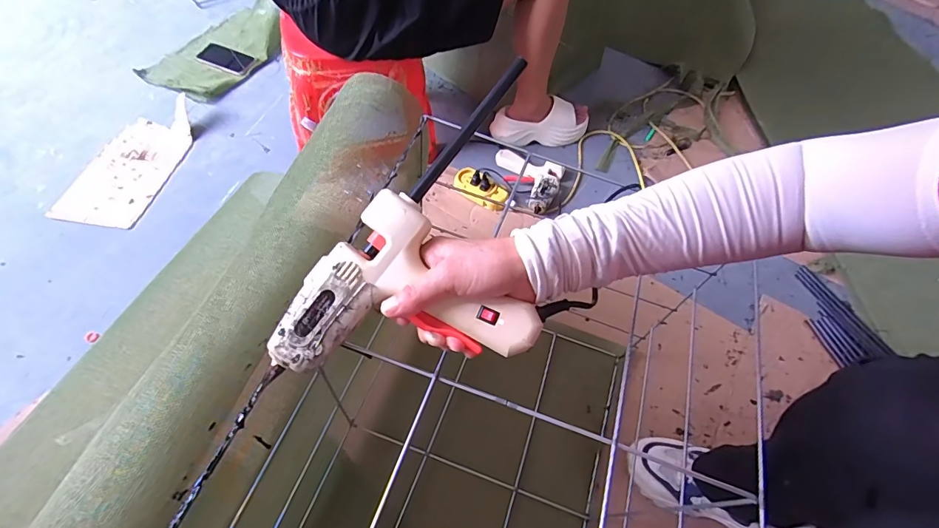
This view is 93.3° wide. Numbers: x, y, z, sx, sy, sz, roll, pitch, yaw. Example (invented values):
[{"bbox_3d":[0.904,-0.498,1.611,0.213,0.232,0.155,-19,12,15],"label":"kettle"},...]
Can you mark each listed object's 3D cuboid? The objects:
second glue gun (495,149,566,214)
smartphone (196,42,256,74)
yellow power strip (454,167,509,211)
[{"bbox_3d":[0.124,-0.199,1.021,0.175,0.043,0.128,25,60,13],"label":"second glue gun"},{"bbox_3d":[-0.698,-0.584,1.257,0.172,0.013,0.085,24,60,12],"label":"smartphone"},{"bbox_3d":[0.026,-0.170,0.992,0.136,0.047,0.070,22,59,11],"label":"yellow power strip"}]

